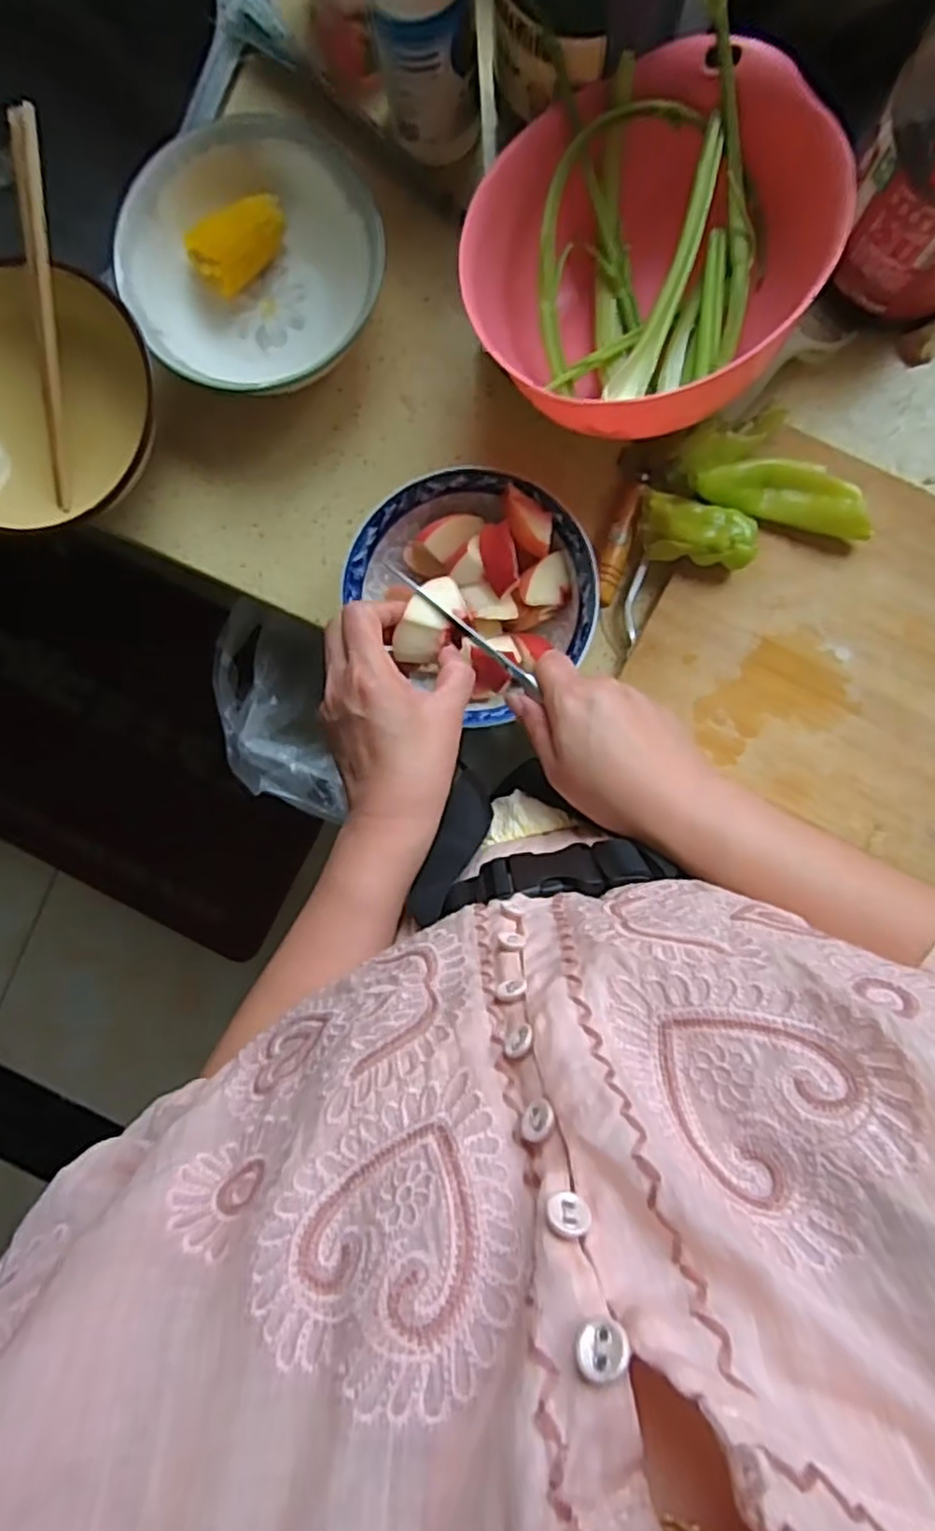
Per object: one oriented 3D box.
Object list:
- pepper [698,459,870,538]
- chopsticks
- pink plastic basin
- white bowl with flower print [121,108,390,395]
[{"bbox_3d":[0.215,-0.183,0.498,0.114,0.038,0.035,18,93,3],"label":"pepper"},{"bbox_3d":[-0.286,-0.299,0.497,0.016,0.009,0.233,8,113,4],"label":"chopsticks"},{"bbox_3d":[0.104,-0.310,0.470,0.195,0.120,0.209,0,92,4],"label":"pink plastic basin"},{"bbox_3d":[-0.149,-0.349,0.524,0.176,0.070,0.159,-38,89,4],"label":"white bowl with flower print"}]

